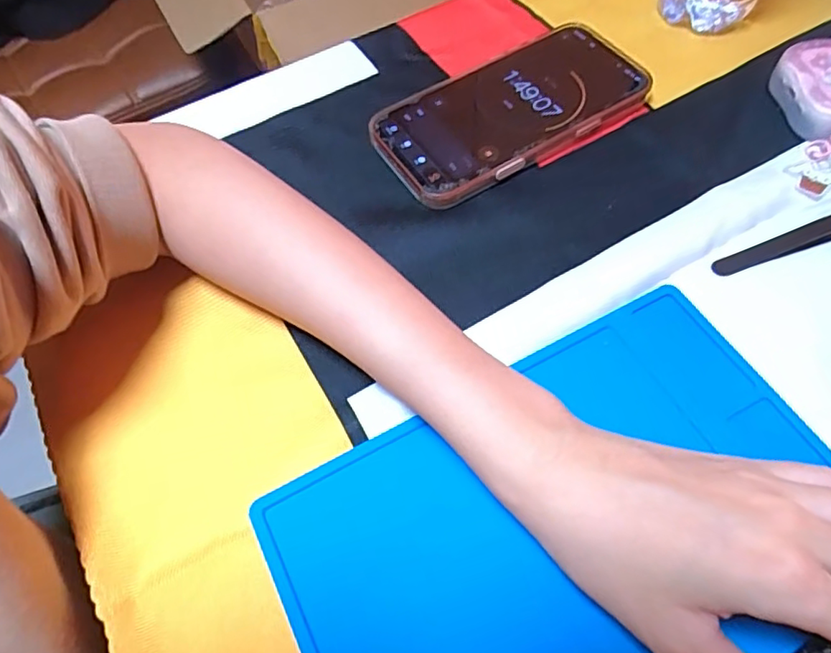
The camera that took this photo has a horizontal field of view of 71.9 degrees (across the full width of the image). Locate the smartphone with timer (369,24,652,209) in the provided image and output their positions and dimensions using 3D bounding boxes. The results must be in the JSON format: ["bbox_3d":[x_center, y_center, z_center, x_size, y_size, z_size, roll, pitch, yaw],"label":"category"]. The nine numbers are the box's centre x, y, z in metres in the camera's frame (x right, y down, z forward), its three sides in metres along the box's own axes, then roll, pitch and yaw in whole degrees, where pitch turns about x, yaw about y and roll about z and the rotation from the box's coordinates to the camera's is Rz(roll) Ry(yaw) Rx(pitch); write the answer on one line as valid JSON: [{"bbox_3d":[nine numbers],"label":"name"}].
[{"bbox_3d":[0.058,-0.132,0.350,0.165,0.015,0.080,-29,63,-13],"label":"smartphone with timer"}]

